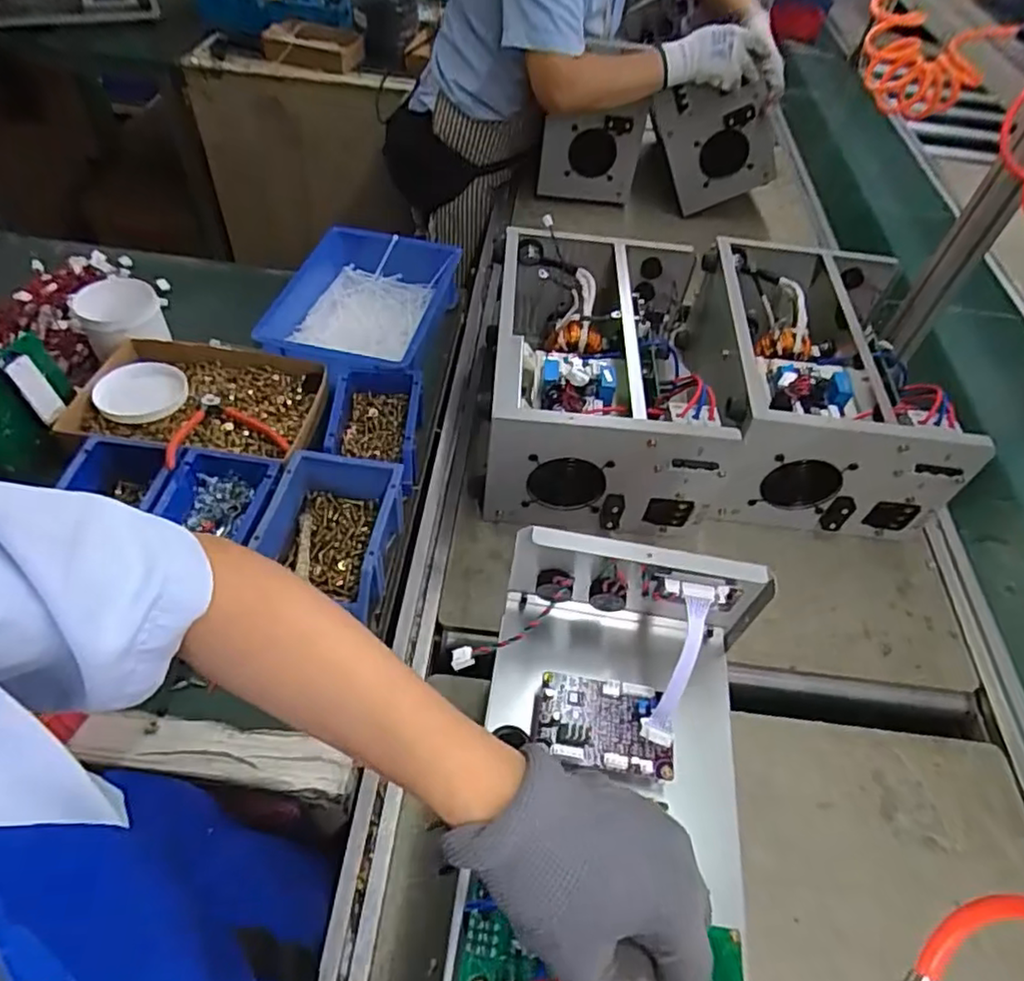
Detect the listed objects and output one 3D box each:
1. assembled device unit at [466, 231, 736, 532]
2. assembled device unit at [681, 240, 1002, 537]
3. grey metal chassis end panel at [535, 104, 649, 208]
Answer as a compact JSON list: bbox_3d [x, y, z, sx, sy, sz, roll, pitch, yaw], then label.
[{"bbox_3d":[0.121,-0.155,0.837,0.313,0.180,0.399,6,52,-1],"label":"assembled device unit"},{"bbox_3d":[0.382,-0.140,0.855,0.286,0.176,0.406,8,52,1],"label":"assembled device unit"},{"bbox_3d":[0.143,-0.619,1.188,0.180,0.197,0.026,3,65,-2],"label":"grey metal chassis end panel"}]

